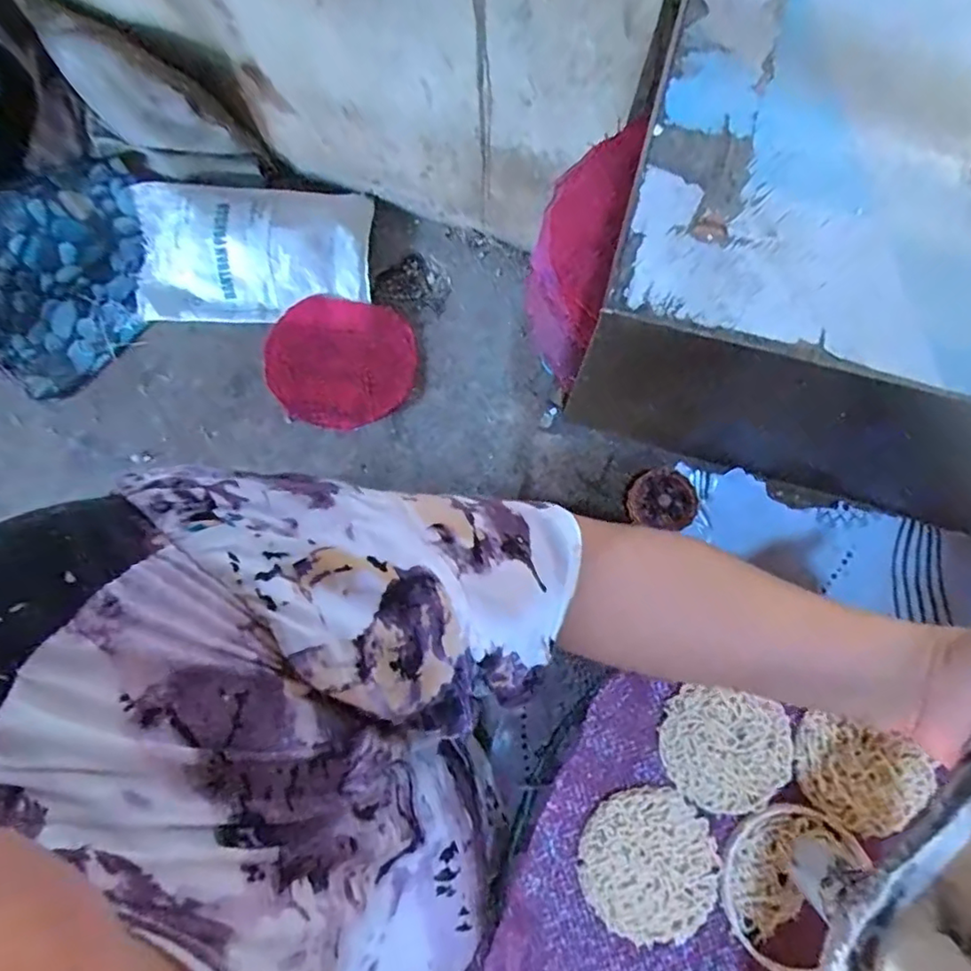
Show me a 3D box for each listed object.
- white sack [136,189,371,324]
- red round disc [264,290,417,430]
[{"bbox_3d":[-0.573,-0.571,1.491,0.560,0.184,0.322,-2,77,-1],"label":"white sack"},{"bbox_3d":[-0.358,-0.304,1.499,0.352,0.033,0.322,1,85,-8],"label":"red round disc"}]

